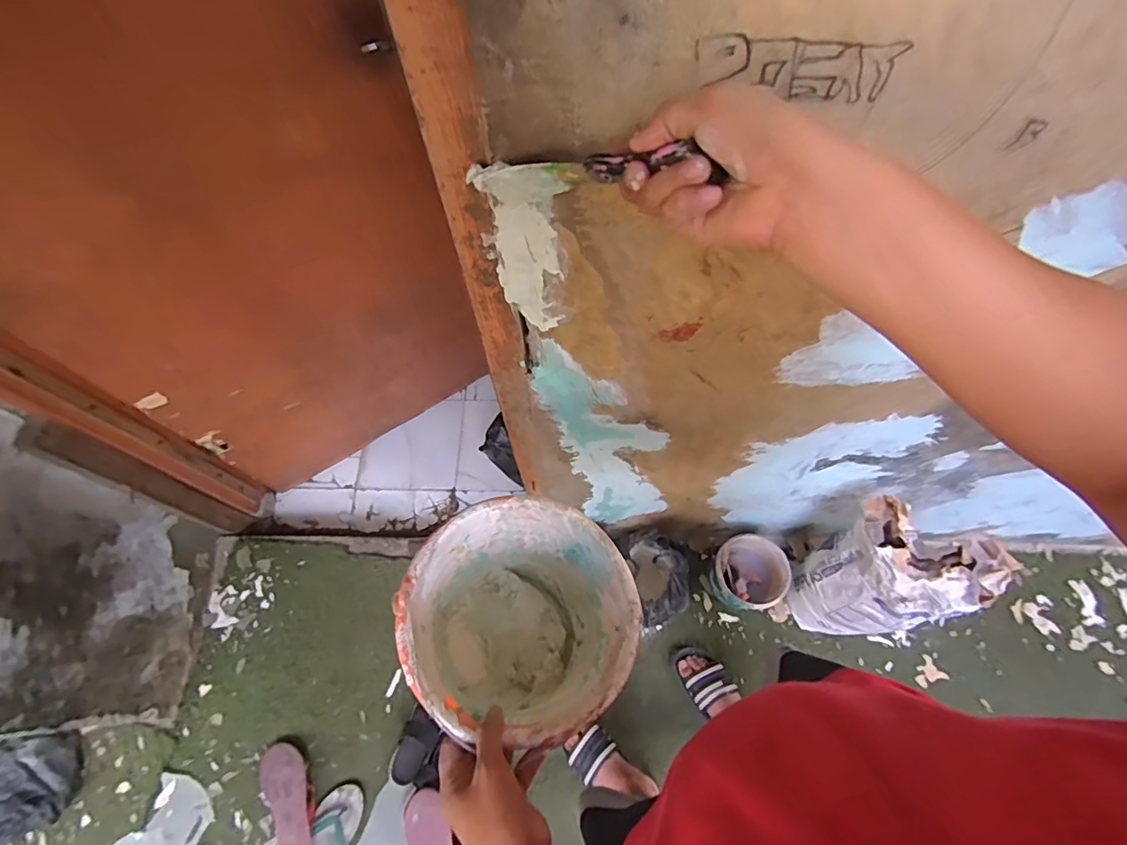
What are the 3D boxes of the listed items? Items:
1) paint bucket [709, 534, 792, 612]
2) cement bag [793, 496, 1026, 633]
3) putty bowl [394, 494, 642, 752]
[{"bbox_3d":[0.445,0.368,1.274,0.149,0.144,0.163,-1,65,2],"label":"paint bucket"},{"bbox_3d":[0.627,0.308,1.090,0.170,0.497,0.220,-10,65,-3],"label":"cement bag"},{"bbox_3d":[-0.040,0.215,0.593,0.230,0.177,0.229,-1,65,2],"label":"putty bowl"}]

